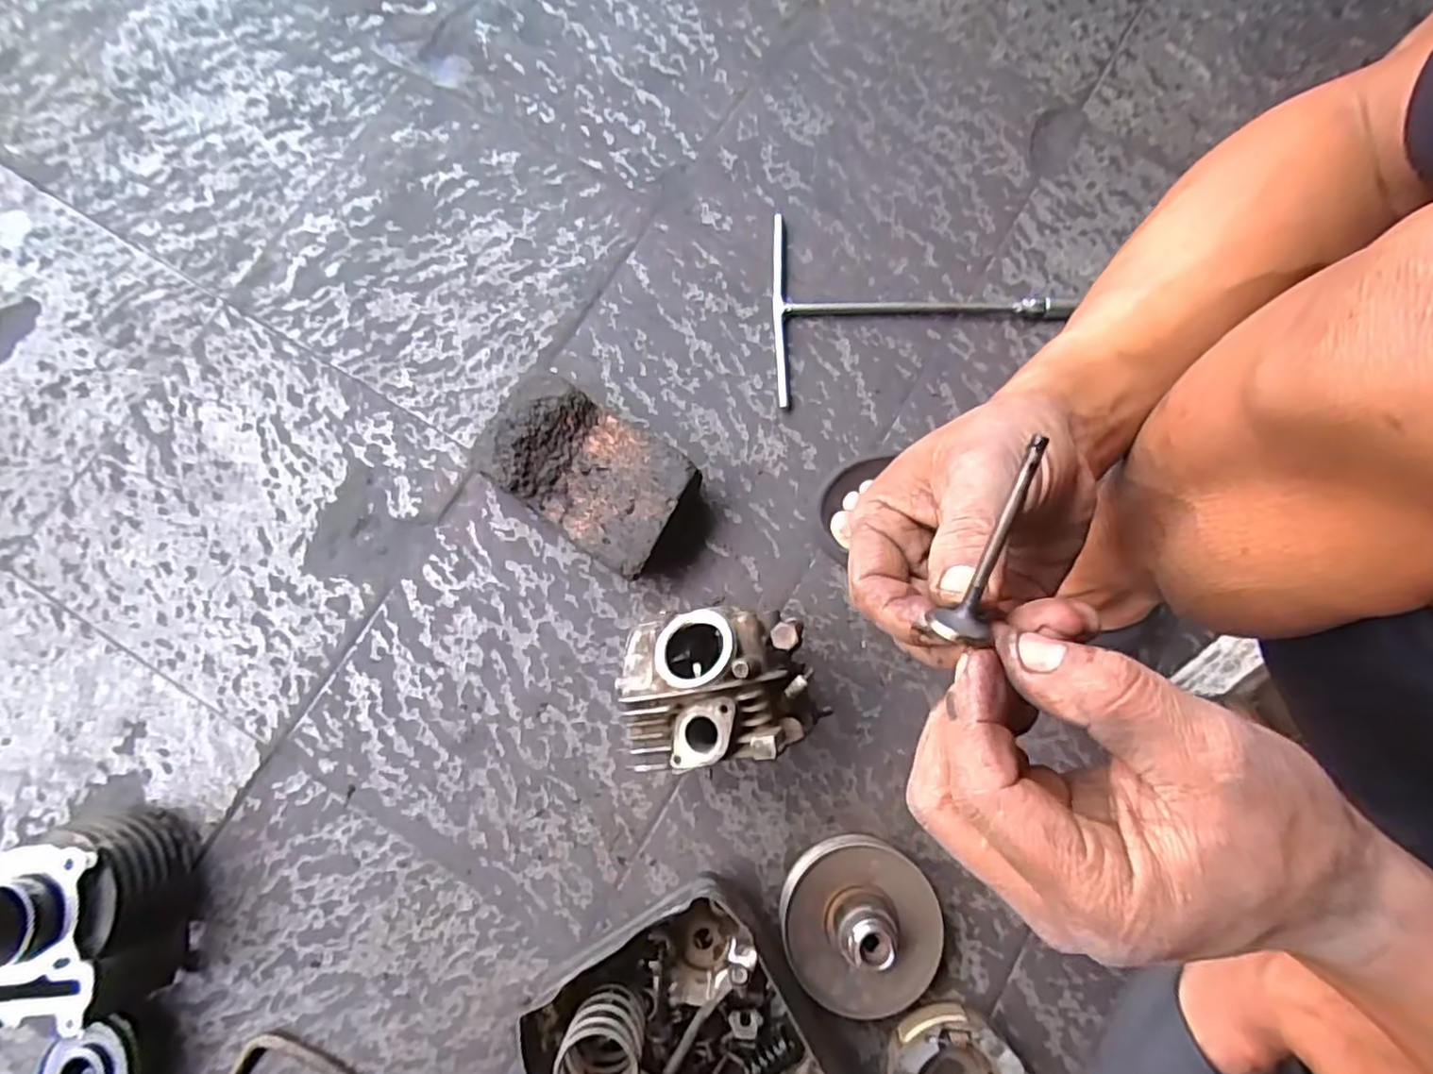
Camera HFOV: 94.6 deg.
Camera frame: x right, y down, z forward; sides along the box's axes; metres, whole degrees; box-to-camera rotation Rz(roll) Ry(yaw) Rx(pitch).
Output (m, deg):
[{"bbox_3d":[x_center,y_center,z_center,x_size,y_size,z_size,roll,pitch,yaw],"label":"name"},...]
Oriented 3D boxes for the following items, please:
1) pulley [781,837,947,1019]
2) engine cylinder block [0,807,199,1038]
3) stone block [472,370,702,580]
[{"bbox_3d":[0.111,0.295,0.494,0.118,0.058,0.116,0,78,0],"label":"pulley"},{"bbox_3d":[-0.464,0.276,0.481,0.111,0.089,0.131,0,78,0],"label":"engine cylinder block"},{"bbox_3d":[-0.108,-0.054,0.564,0.173,0.058,0.120,31,80,7],"label":"stone block"}]

